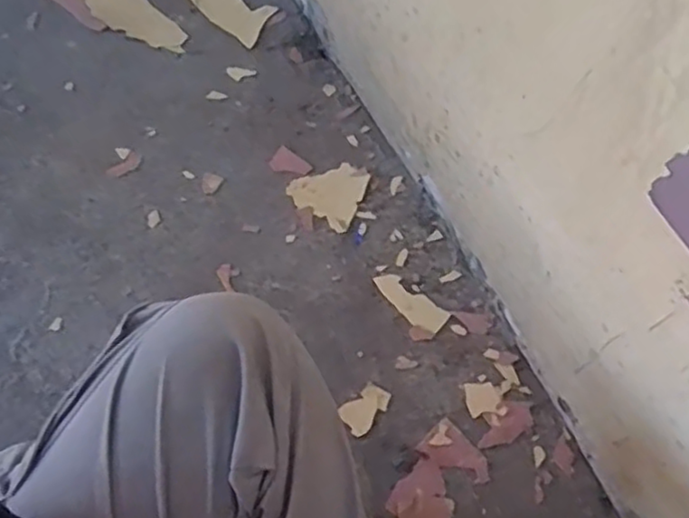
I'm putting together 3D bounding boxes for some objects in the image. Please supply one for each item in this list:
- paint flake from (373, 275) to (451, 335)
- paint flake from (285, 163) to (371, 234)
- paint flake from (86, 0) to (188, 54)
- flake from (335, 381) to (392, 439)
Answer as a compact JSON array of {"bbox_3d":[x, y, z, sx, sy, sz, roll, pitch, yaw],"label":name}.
[{"bbox_3d":[0.069,0.045,0.736,0.085,0.004,0.033,39,72,12],"label":"paint flake"},{"bbox_3d":[-0.014,-0.080,0.791,0.082,0.007,0.079,34,71,10],"label":"paint flake"},{"bbox_3d":[-0.295,-0.337,0.916,0.073,0.015,0.221,-34,68,-18],"label":"paint flake"},{"bbox_3d":[0.022,0.149,0.692,0.053,0.004,0.034,-38,75,-16],"label":"flake"}]

